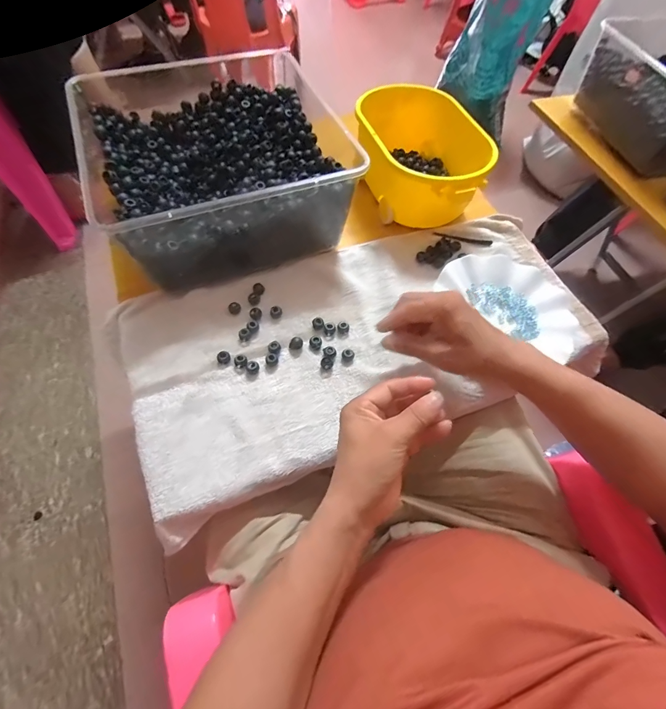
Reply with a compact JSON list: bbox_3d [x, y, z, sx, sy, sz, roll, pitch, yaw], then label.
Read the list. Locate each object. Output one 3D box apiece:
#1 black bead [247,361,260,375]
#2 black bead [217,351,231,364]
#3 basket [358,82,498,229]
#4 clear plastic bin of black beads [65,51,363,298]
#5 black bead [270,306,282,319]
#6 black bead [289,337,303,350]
[{"bbox_3d":[-0.096,0.015,0.426,0.014,0.010,0.015,2,61,-3],"label":"black bead"},{"bbox_3d":[-0.132,0.004,0.429,0.015,0.013,0.013,-6,62,-7],"label":"black bead"},{"bbox_3d":[0.136,-0.305,0.558,0.184,0.102,0.258,1,61,-4],"label":"basket"},{"bbox_3d":[-0.157,-0.244,0.486,0.282,0.138,0.284,-19,64,-14],"label":"clear plastic bin of black beads"},{"bbox_3d":[-0.075,-0.056,0.466,0.015,0.012,0.016,2,61,-3],"label":"black bead"},{"bbox_3d":[-0.046,-0.013,0.443,0.016,0.015,0.012,14,61,4],"label":"black bead"}]

